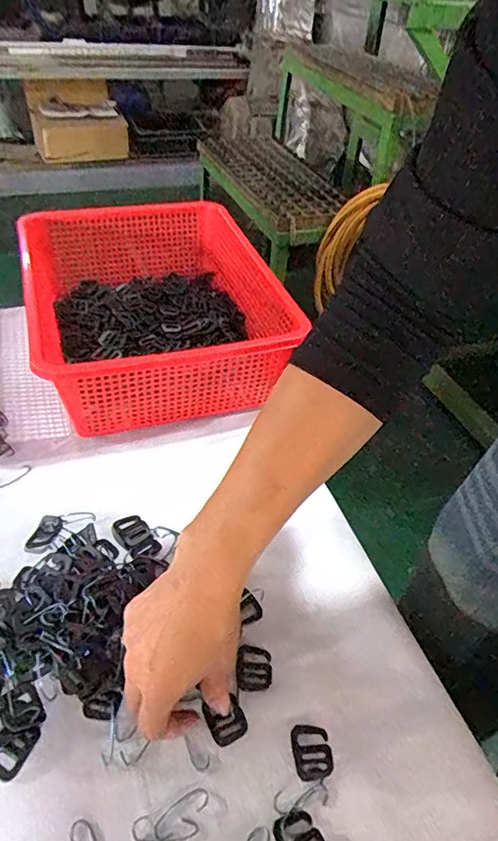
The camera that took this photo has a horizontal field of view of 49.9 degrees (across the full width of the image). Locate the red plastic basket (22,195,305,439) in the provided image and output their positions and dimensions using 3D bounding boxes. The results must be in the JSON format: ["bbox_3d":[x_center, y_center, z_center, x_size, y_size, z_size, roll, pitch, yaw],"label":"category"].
[{"bbox_3d":[-0.116,-0.140,0.658,0.281,0.120,0.345,-10,45,-19],"label":"red plastic basket"}]

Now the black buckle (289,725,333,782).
[{"bbox_3d":[0.043,0.227,0.366,0.027,0.004,0.032,-1,43,-10],"label":"black buckle"}]

